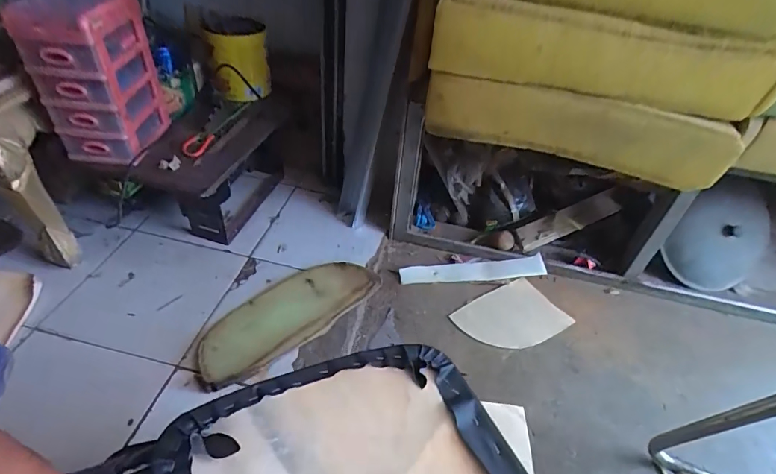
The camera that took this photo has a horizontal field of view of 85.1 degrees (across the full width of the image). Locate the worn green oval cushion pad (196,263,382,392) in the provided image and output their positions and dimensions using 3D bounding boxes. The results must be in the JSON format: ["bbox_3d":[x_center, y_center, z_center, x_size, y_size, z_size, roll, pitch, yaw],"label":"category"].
[{"bbox_3d":[-0.205,0.164,0.890,0.405,0.040,0.155,-29,53,-32],"label":"worn green oval cushion pad"}]

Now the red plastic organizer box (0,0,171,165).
[{"bbox_3d":[-0.507,-0.277,0.758,0.138,0.254,0.162,5,43,0],"label":"red plastic organizer box"}]

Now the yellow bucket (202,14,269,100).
[{"bbox_3d":[-0.335,-0.392,0.960,0.132,0.175,0.133,-10,45,-17],"label":"yellow bucket"}]

